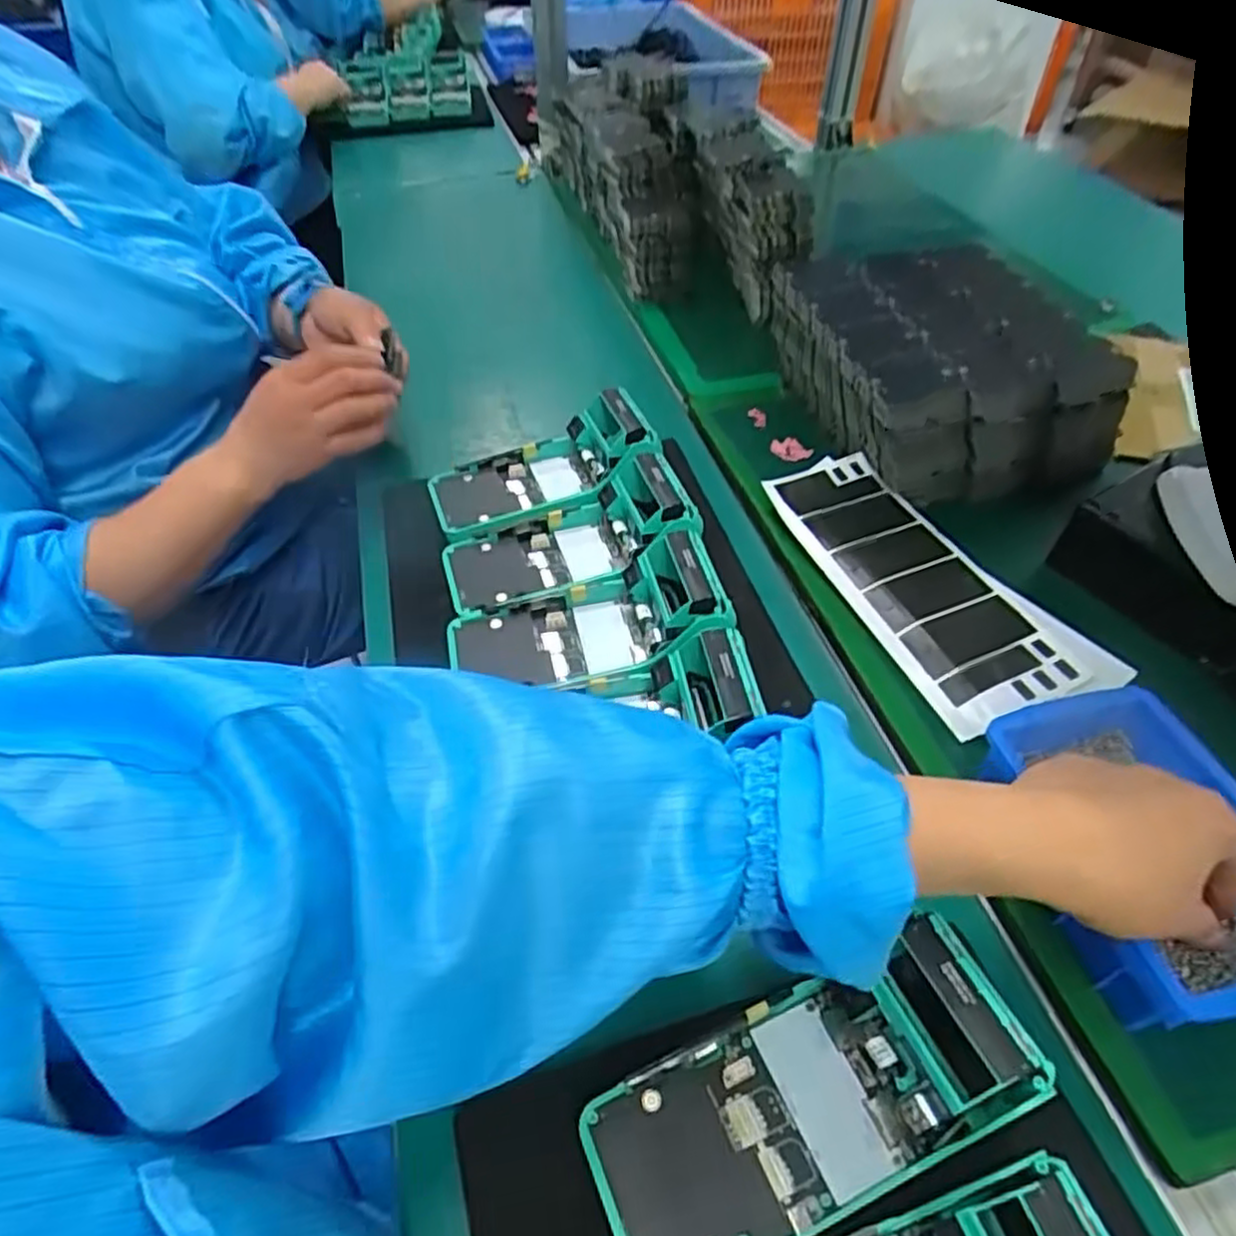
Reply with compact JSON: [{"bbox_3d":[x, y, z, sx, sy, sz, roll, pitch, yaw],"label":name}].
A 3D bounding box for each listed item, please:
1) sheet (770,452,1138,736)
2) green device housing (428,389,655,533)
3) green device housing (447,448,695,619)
[{"bbox_3d":[0.201,-0.028,0.518,0.103,0.009,0.252,-24,50,-10],"label":"sheet"},{"bbox_3d":[-0.060,-0.119,0.574,0.165,0.048,0.090,-15,51,-11],"label":"green device housing"},{"bbox_3d":[-0.033,-0.048,0.535,0.171,0.052,0.087,-22,51,3],"label":"green device housing"}]

